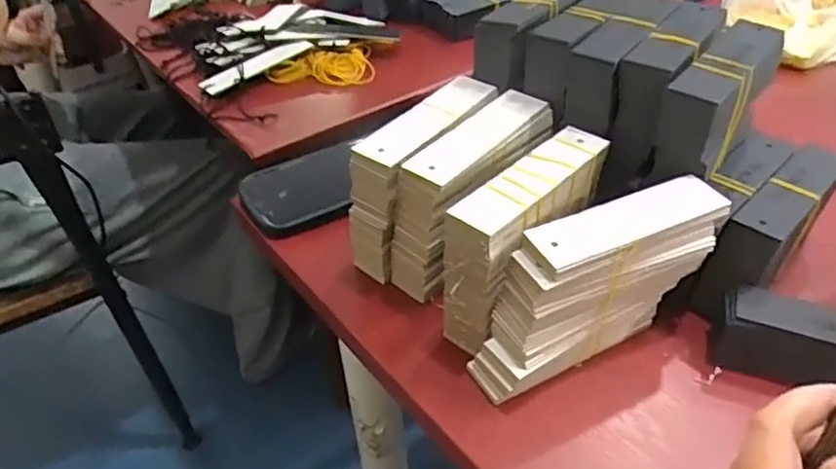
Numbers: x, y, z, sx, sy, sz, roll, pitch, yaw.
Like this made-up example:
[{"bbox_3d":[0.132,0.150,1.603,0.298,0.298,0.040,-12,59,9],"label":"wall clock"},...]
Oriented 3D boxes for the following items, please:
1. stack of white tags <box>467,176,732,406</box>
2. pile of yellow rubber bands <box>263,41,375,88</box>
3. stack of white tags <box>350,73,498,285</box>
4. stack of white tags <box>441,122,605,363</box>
[{"bbox_3d":[0.109,0.034,0.385,0.158,0.100,0.041,-21,43,-22],"label":"stack of white tags"},{"bbox_3d":[-0.100,-0.178,0.686,0.114,0.028,0.056,-19,43,-20],"label":"pile of yellow rubber bands"},{"bbox_3d":[0.005,-0.041,0.467,0.047,0.112,0.135,24,46,28],"label":"stack of white tags"},{"bbox_3d":[0.070,0.008,0.407,0.040,0.108,0.137,28,48,31],"label":"stack of white tags"}]

